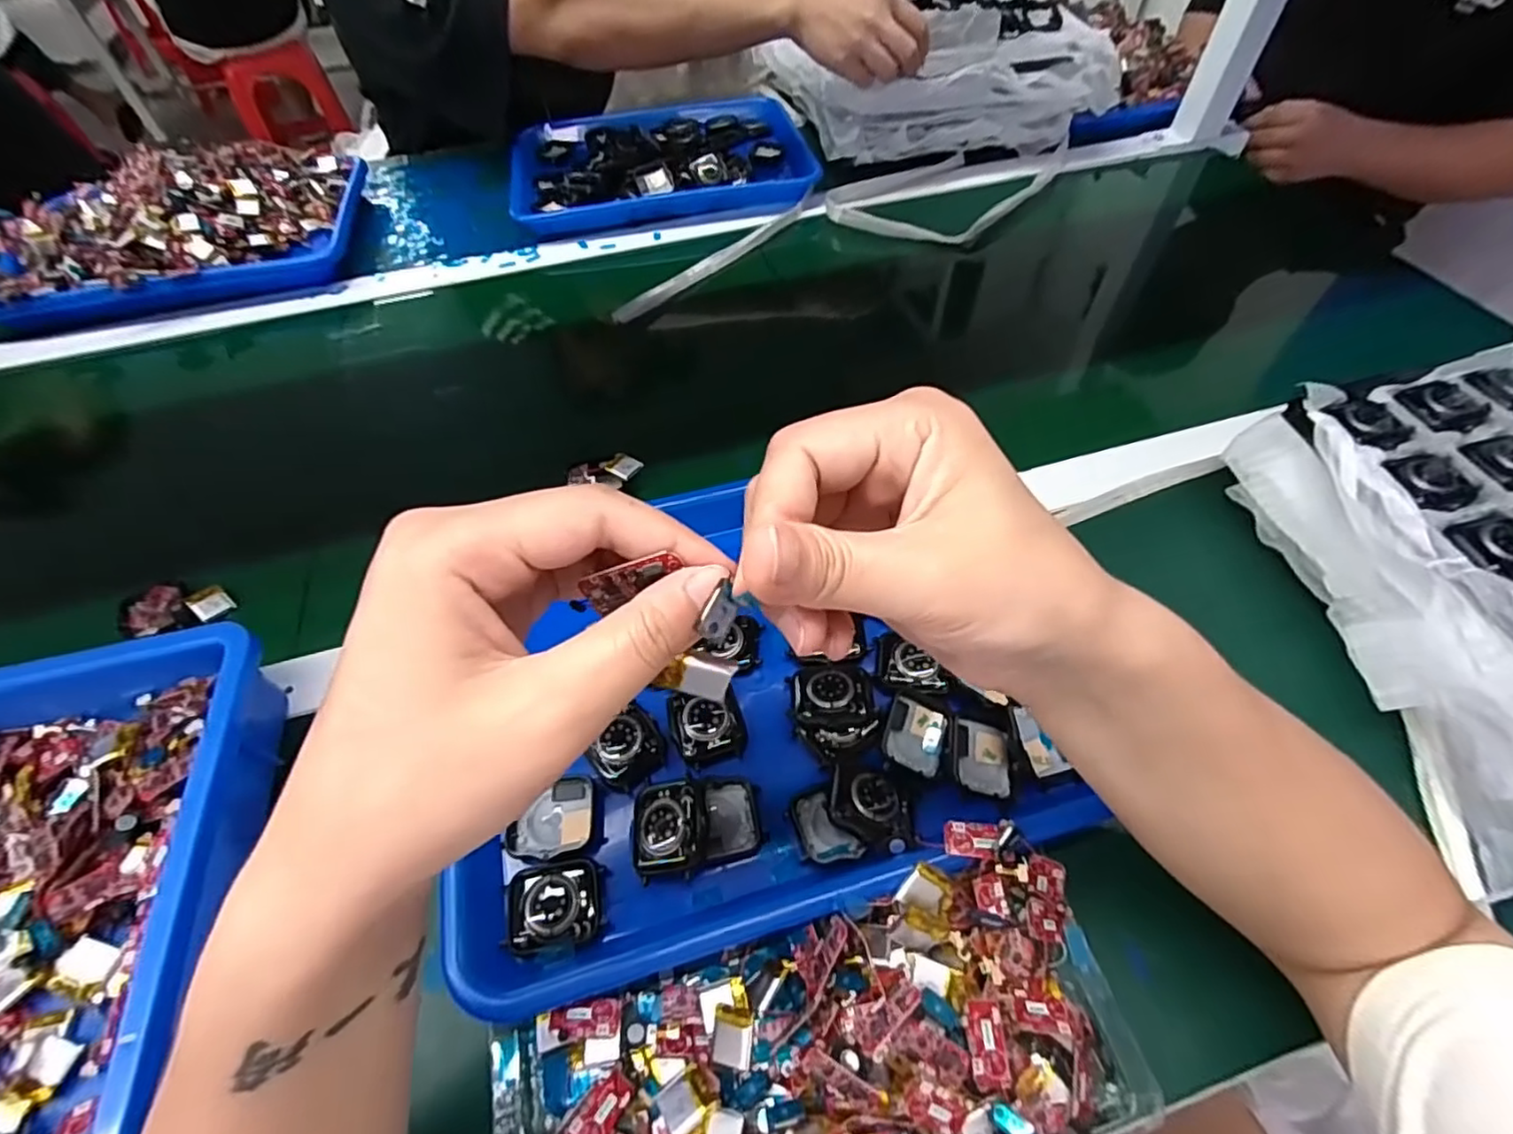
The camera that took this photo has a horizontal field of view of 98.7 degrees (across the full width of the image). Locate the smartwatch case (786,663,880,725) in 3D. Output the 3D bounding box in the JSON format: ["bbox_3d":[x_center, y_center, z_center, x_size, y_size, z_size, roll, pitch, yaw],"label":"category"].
[{"bbox_3d":[0.040,0.067,0.342,0.045,0.010,0.033,0,54,2],"label":"smartwatch case"}]

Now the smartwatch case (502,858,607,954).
[{"bbox_3d":[-0.092,0.153,0.295,0.042,0.012,0.034,-8,54,-3],"label":"smartwatch case"}]

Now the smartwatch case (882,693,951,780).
[{"bbox_3d":[0.082,0.086,0.334,0.032,0.005,0.040,25,58,0],"label":"smartwatch case"}]

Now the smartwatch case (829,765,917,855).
[{"bbox_3d":[0.055,0.113,0.306,0.038,0.012,0.039,9,55,9],"label":"smartwatch case"}]

